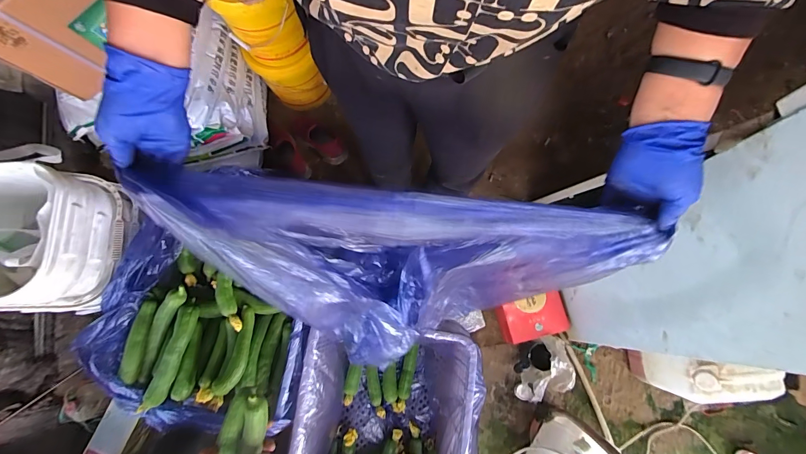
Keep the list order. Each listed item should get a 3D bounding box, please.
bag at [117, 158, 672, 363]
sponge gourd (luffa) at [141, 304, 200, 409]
[{"bbox_3d":[-0.008,0.111,0.578,0.569,0.427,0.210,5,76,2],"label":"bag"},{"bbox_3d":[-0.545,0.298,0.837,0.054,0.037,0.237,15,76,5],"label":"sponge gourd (luffa)"}]

